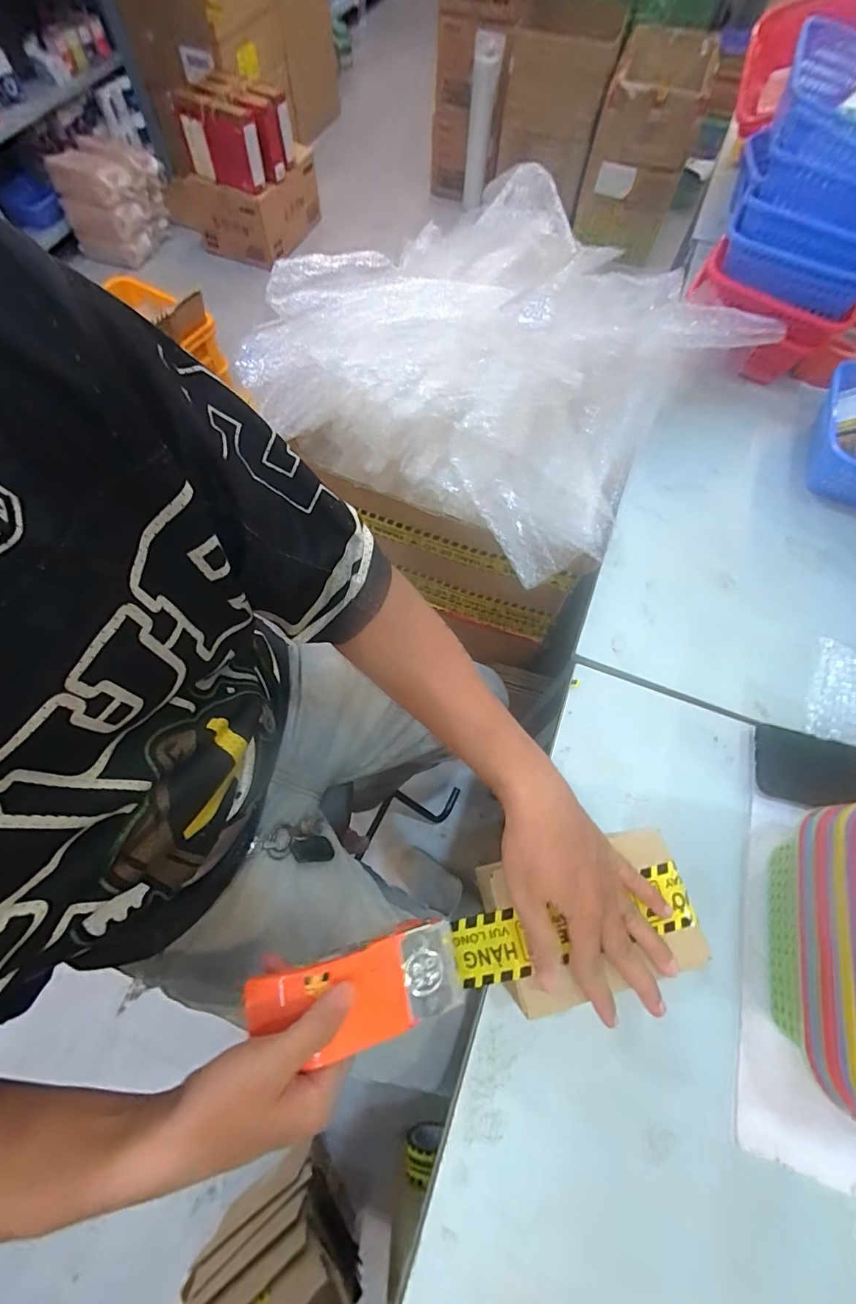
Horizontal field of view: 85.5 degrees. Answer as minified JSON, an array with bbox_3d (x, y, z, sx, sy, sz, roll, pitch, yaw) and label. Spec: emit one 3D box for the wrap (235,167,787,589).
[{"bbox_3d":[0.114,-0.405,0.655,0.498,0.189,0.513,36,70,15],"label":"wrap"}]

